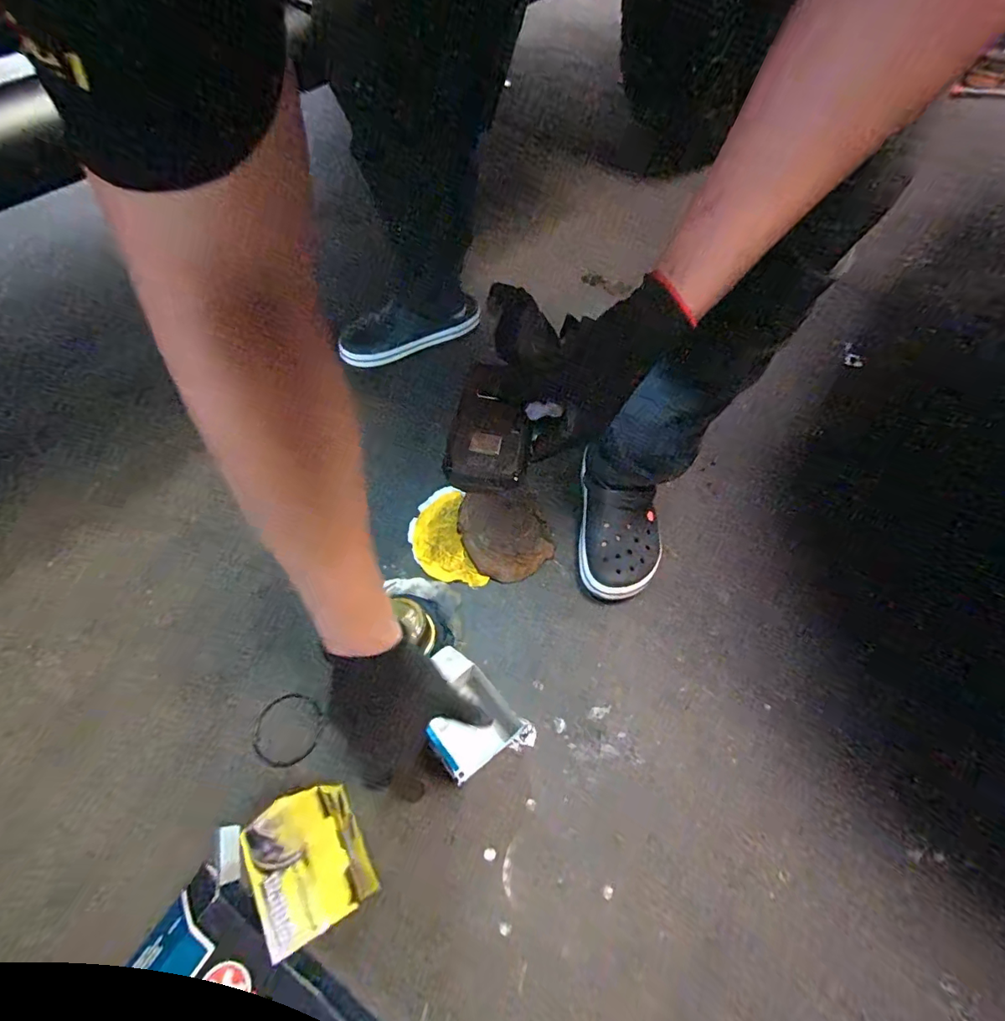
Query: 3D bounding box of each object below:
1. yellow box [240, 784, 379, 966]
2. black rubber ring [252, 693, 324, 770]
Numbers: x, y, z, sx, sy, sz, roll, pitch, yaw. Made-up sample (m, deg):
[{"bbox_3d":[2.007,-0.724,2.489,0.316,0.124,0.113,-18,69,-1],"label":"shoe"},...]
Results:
[{"bbox_3d":[-0.205,0.371,0.517,0.095,0.127,0.120,-26,64,-17],"label":"yellow box"},{"bbox_3d":[-0.283,0.289,0.644,0.086,0.004,0.089,2,54,-3],"label":"black rubber ring"}]

